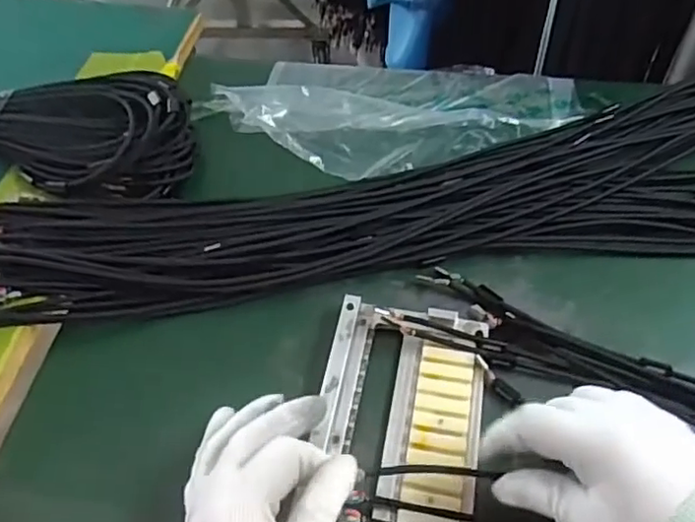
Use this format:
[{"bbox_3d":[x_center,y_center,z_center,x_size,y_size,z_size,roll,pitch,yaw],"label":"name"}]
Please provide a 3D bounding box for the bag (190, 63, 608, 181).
[{"bbox_3d":[0.044,-0.143,0.564,0.352,0.042,0.155,2,51,3],"label":"bag"}]

